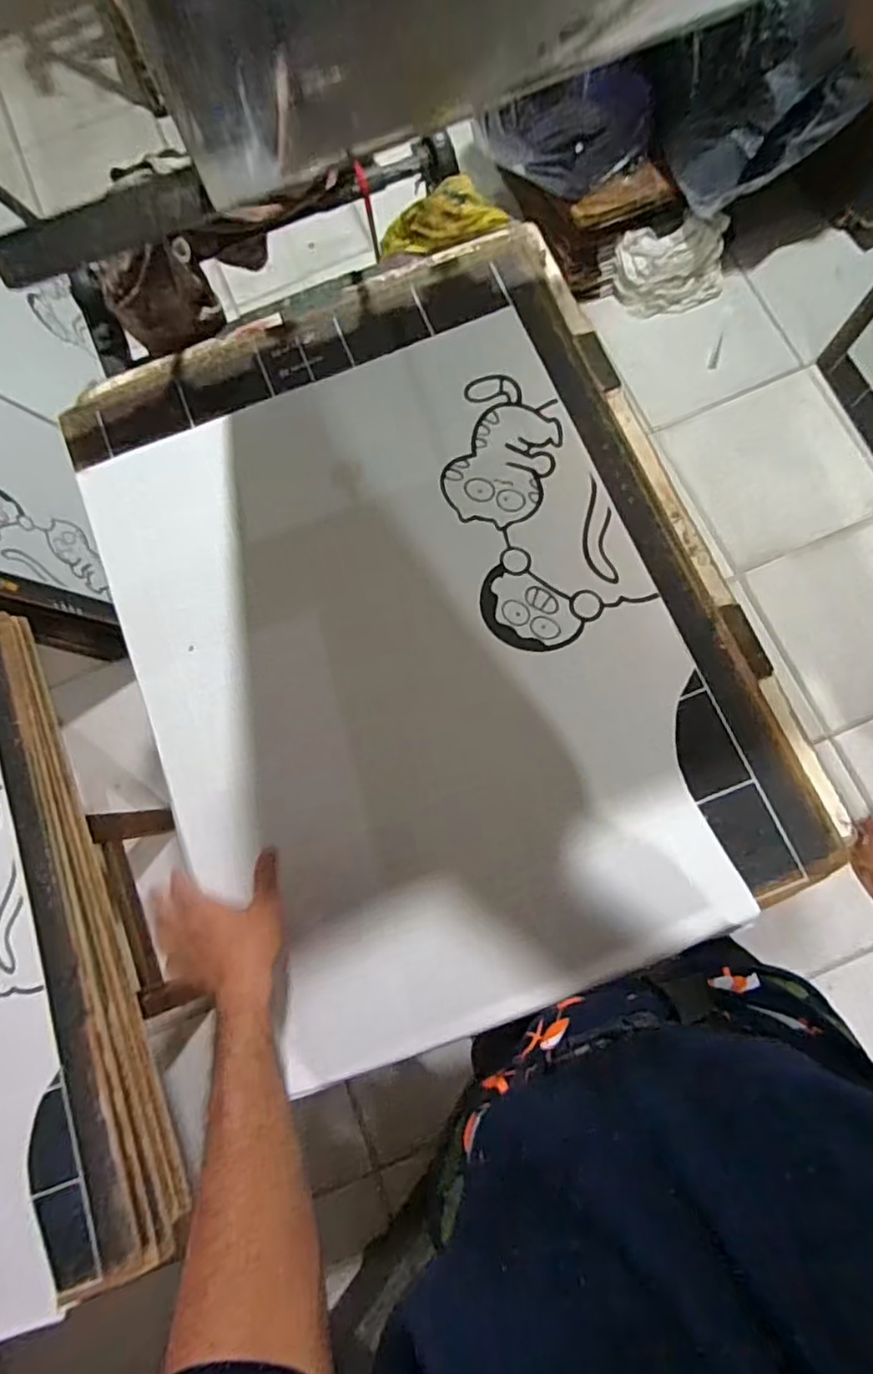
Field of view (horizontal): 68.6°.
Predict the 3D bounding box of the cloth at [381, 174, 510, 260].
[{"bbox_3d":[0.002,-0.590,0.799,0.167,0.046,0.082,1,77,23],"label":"cloth"}]

